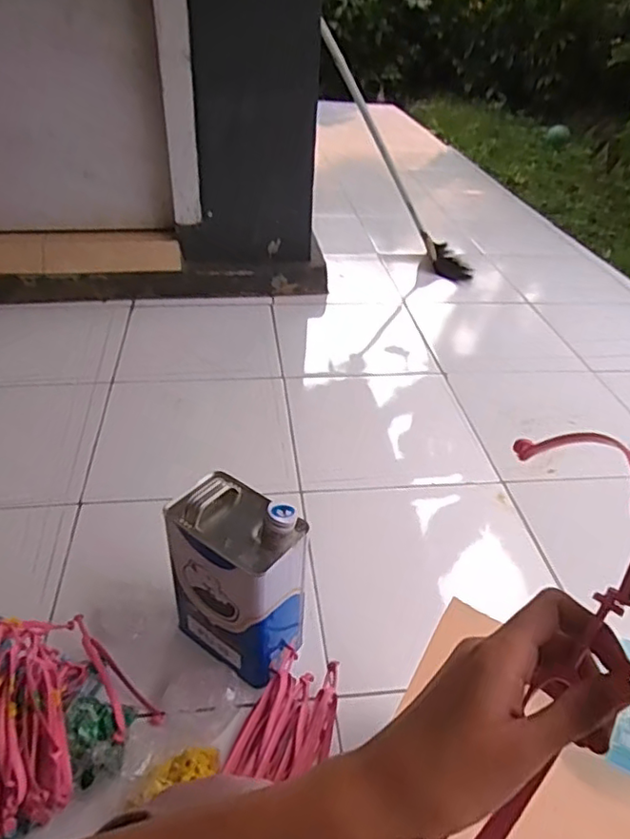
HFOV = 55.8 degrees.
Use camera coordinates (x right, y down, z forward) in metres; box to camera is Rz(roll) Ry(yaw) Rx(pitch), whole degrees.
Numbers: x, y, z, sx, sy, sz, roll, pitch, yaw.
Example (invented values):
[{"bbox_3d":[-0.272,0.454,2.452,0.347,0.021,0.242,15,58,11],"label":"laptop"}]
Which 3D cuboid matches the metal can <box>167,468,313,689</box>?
[{"bbox_3d":[-0.100,0.204,0.787,0.173,0.235,0.114,28,43,29],"label":"metal can"}]

